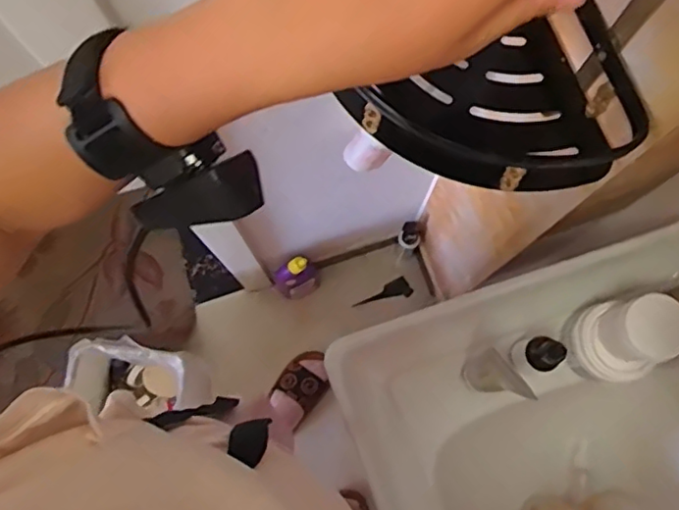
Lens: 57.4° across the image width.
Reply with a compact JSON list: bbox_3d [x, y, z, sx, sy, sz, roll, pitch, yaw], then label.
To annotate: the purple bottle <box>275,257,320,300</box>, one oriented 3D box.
[{"bbox_3d":[-0.094,0.056,1.439,0.102,0.205,0.052,-29,79,-6],"label":"purple bottle"}]

